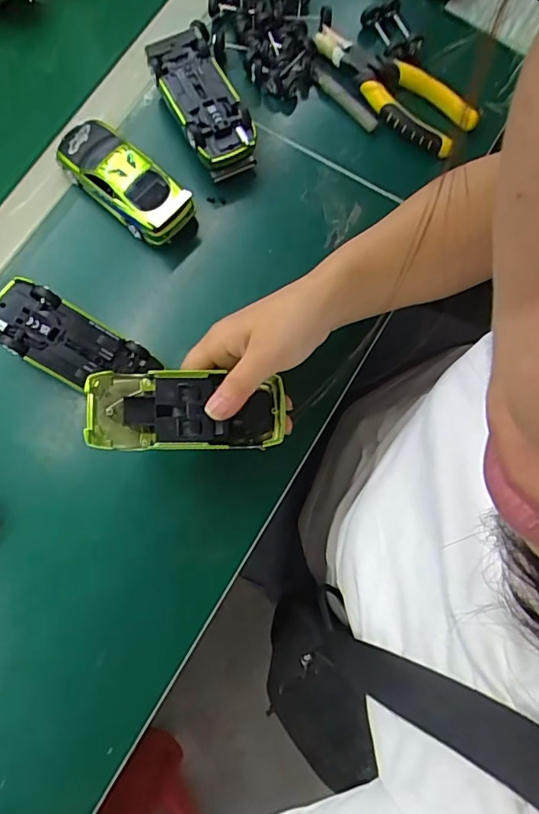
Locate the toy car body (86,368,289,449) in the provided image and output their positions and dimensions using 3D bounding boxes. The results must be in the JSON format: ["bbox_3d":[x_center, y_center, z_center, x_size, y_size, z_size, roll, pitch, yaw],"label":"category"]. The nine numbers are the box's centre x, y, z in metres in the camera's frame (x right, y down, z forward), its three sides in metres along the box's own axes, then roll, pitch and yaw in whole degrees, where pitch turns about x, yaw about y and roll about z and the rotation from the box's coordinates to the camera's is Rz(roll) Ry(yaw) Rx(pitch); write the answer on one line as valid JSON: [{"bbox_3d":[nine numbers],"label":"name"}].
[{"bbox_3d":[-0.055,0.004,0.353,0.130,0.025,0.052,5,76,-9],"label":"toy car body"}]

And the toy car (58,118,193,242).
[{"bbox_3d":[-0.123,-0.190,0.432,0.125,0.044,0.054,44,79,9],"label":"toy car"}]

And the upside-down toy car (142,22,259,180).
[{"bbox_3d":[-0.059,-0.268,0.452,0.063,0.044,0.142,-24,78,-7],"label":"upside-down toy car"}]

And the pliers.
[{"bbox_3d":[0.110,-0.292,0.466,0.160,0.015,0.066,40,78,8],"label":"pliers"}]

